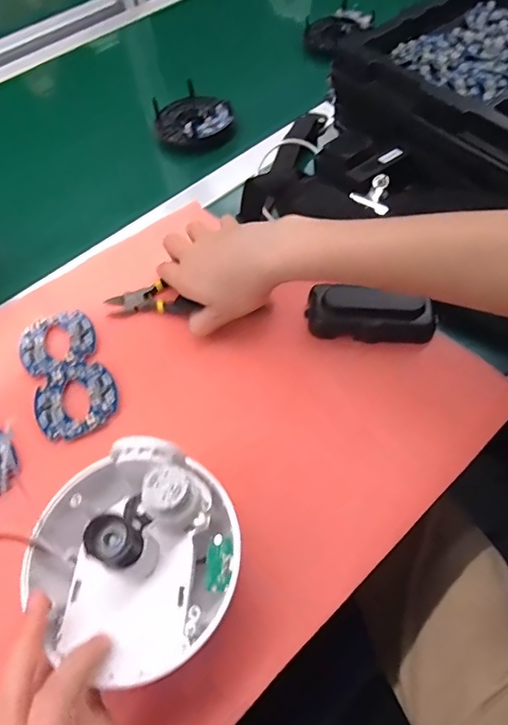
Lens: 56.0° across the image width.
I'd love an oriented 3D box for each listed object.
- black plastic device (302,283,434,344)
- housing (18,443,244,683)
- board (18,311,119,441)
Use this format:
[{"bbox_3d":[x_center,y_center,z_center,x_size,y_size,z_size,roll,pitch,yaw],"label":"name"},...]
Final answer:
[{"bbox_3d":[0.100,-0.039,0.410,0.107,0.032,0.036,9,59,10],"label":"black plastic device"},{"bbox_3d":[-0.068,0.099,0.256,0.112,0.057,0.111,-2,58,3],"label":"housing"},{"bbox_3d":[-0.160,0.006,0.409,0.065,0.005,0.126,-24,59,-11],"label":"board"}]

